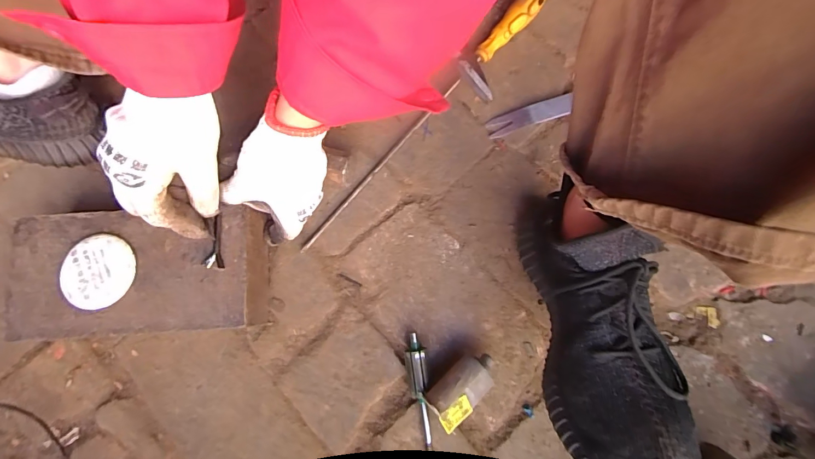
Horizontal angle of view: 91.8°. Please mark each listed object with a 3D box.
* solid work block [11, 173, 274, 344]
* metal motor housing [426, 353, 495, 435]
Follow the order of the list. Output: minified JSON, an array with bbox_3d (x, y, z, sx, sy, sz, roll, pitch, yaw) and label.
[{"bbox_3d":[-0.258,0.043,0.393,0.219,0.066,0.110,-3,79,-1],"label":"solid work block"},{"bbox_3d":[0.053,0.150,0.380,0.070,0.047,0.039,-40,82,-7],"label":"metal motor housing"}]

